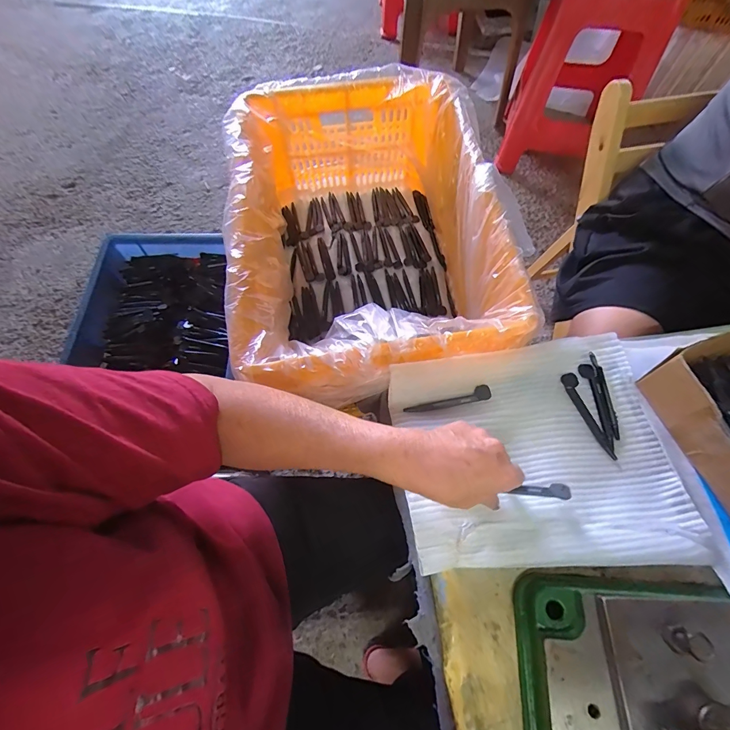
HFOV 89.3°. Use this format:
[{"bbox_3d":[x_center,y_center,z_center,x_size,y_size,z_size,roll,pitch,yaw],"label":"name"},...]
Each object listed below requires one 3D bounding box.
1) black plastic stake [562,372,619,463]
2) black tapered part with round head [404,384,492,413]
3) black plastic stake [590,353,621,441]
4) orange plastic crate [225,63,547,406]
[{"bbox_3d":[0.243,0.054,0.399,0.018,0.006,0.097,-16,64,-5],"label":"black plastic stake"},{"bbox_3d":[0.093,0.041,0.406,0.097,0.005,0.016,-16,64,-6],"label":"black tapered part with round head"},{"bbox_3d":[0.265,0.032,0.404,0.010,0.007,0.097,-4,64,1],"label":"black plastic stake"},{"bbox_3d":[0.000,-0.179,0.580,0.356,0.223,0.508,-6,66,-1],"label":"orange plastic crate"}]

